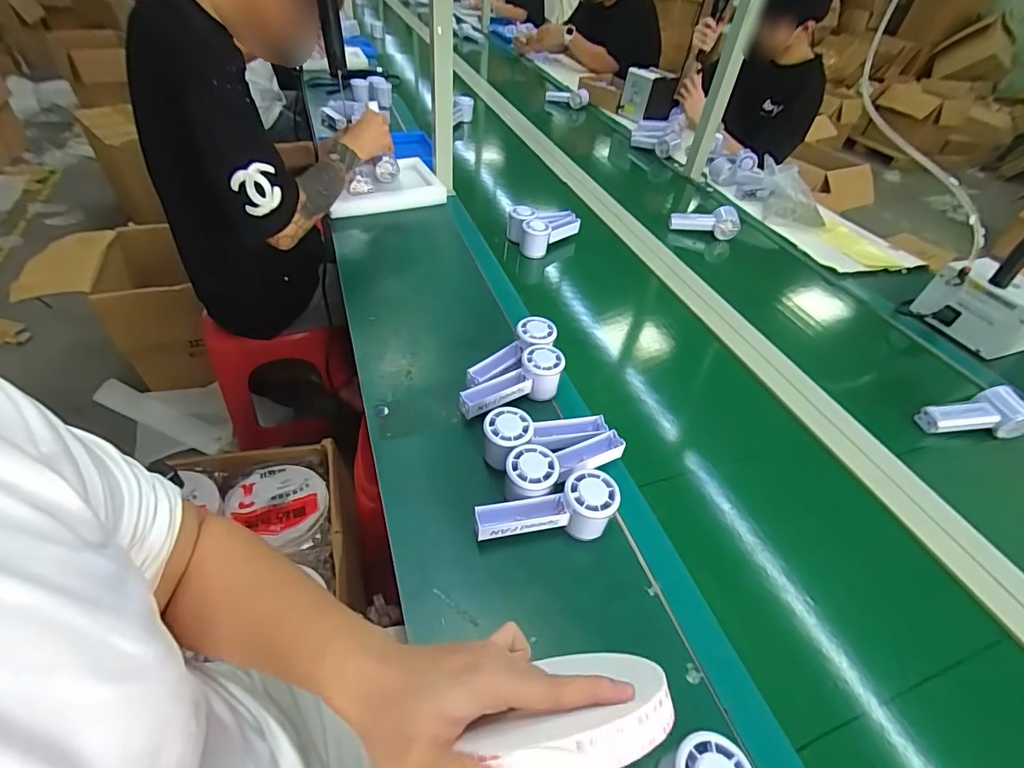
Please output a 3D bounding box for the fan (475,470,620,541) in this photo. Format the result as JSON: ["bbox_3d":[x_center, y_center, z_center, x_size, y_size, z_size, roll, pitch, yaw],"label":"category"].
[{"bbox_3d":[0.036,0.133,0.512,0.150,0.055,0.056,-2,43,-5],"label":"fan"}]

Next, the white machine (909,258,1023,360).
[{"bbox_3d":[0.853,-0.135,0.864,0.111,0.125,0.184,-24,49,-27],"label":"white machine"}]

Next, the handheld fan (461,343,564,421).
[{"bbox_3d":[-0.002,-0.001,0.647,0.154,0.057,0.059,-16,46,-20],"label":"handheld fan"}]

